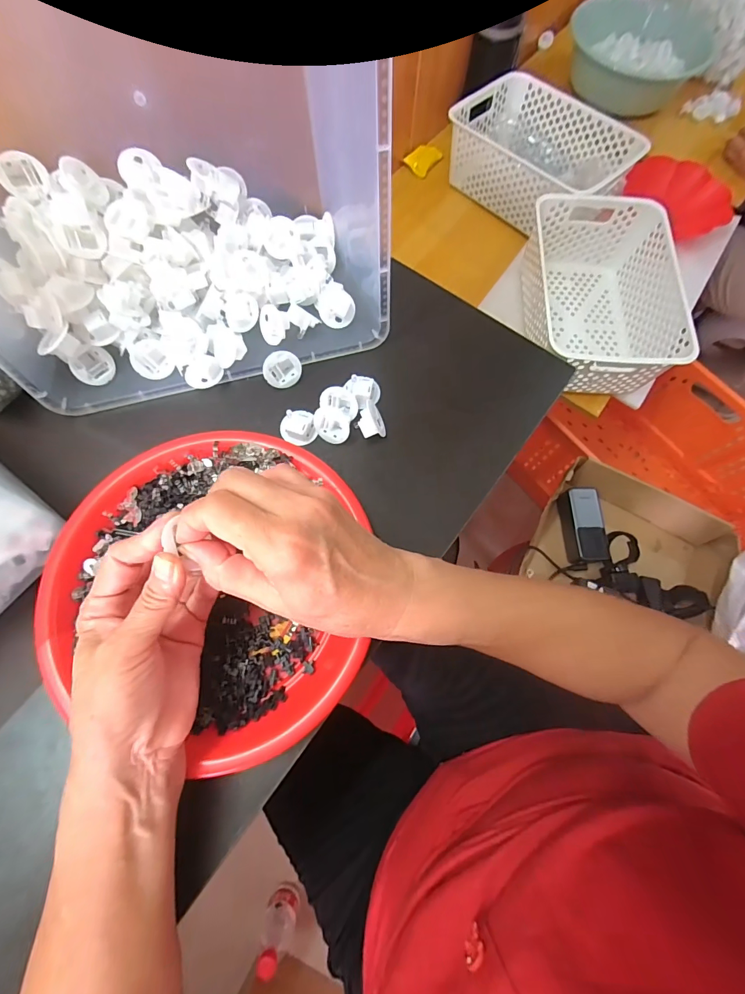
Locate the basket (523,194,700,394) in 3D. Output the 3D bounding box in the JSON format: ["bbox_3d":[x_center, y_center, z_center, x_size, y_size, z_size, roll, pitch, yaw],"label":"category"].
[{"bbox_3d":[0.362,-0.323,0.642,0.205,0.112,0.313,3,72,0],"label":"basket"}]

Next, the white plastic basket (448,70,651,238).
[{"bbox_3d":[0.310,-0.639,0.749,0.316,0.107,0.220,42,76,11],"label":"white plastic basket"}]

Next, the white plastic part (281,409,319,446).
[{"bbox_3d":[-0.064,-0.060,0.338,0.030,0.013,0.030,0,72,-1],"label":"white plastic part"}]

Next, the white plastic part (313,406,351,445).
[{"bbox_3d":[-0.034,-0.061,0.335,0.033,0.011,0.029,22,104,8],"label":"white plastic part"}]

